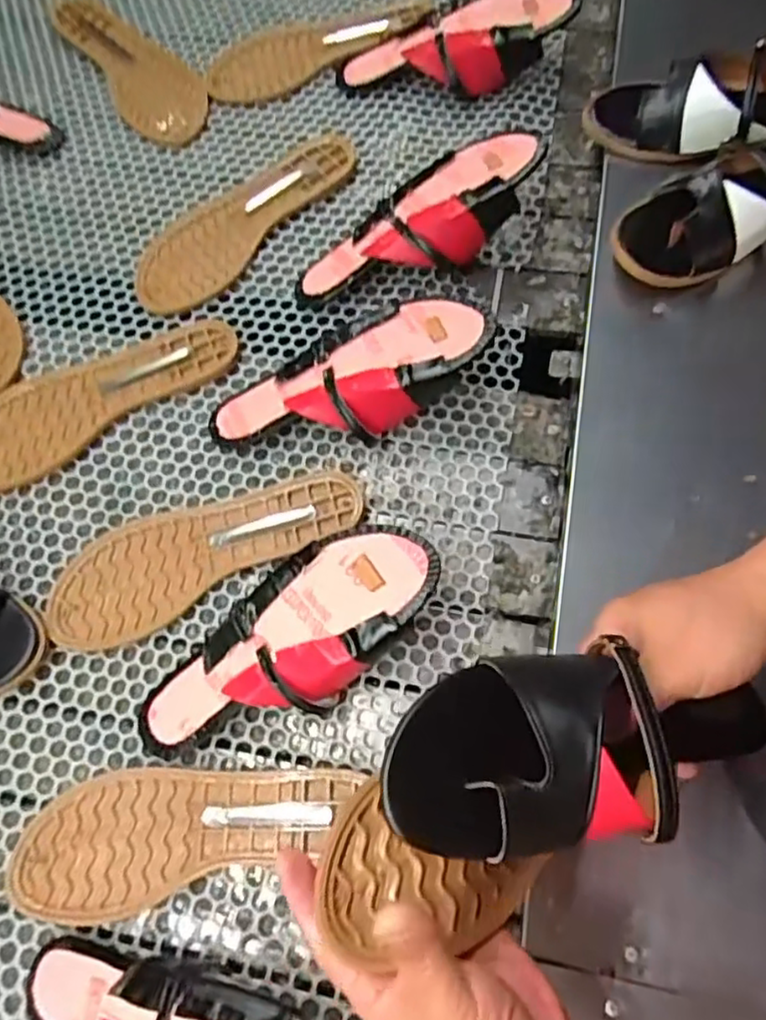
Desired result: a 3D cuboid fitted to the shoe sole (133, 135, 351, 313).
[{"bbox_3d":[-0.134,-0.289,0.652,0.082,0.013,0.260,43,77,16],"label":"shoe sole"}]

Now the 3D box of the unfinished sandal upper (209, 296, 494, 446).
[{"bbox_3d":[-0.028,-0.105,0.551,0.242,0.050,0.097,-18,69,12],"label":"unfinished sandal upper"}]

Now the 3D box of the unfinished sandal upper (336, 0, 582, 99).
[{"bbox_3d":[0.072,-0.477,0.686,0.244,0.067,0.092,-2,69,19],"label":"unfinished sandal upper"}]

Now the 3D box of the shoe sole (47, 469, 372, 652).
[{"bbox_3d":[-0.145,0.029,0.535,0.255,0.016,0.080,-26,71,-7],"label":"shoe sole"}]

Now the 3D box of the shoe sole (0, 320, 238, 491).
[{"bbox_3d":[-0.255,-0.103,0.589,0.255,0.013,0.086,-33,72,-9],"label":"shoe sole"}]

